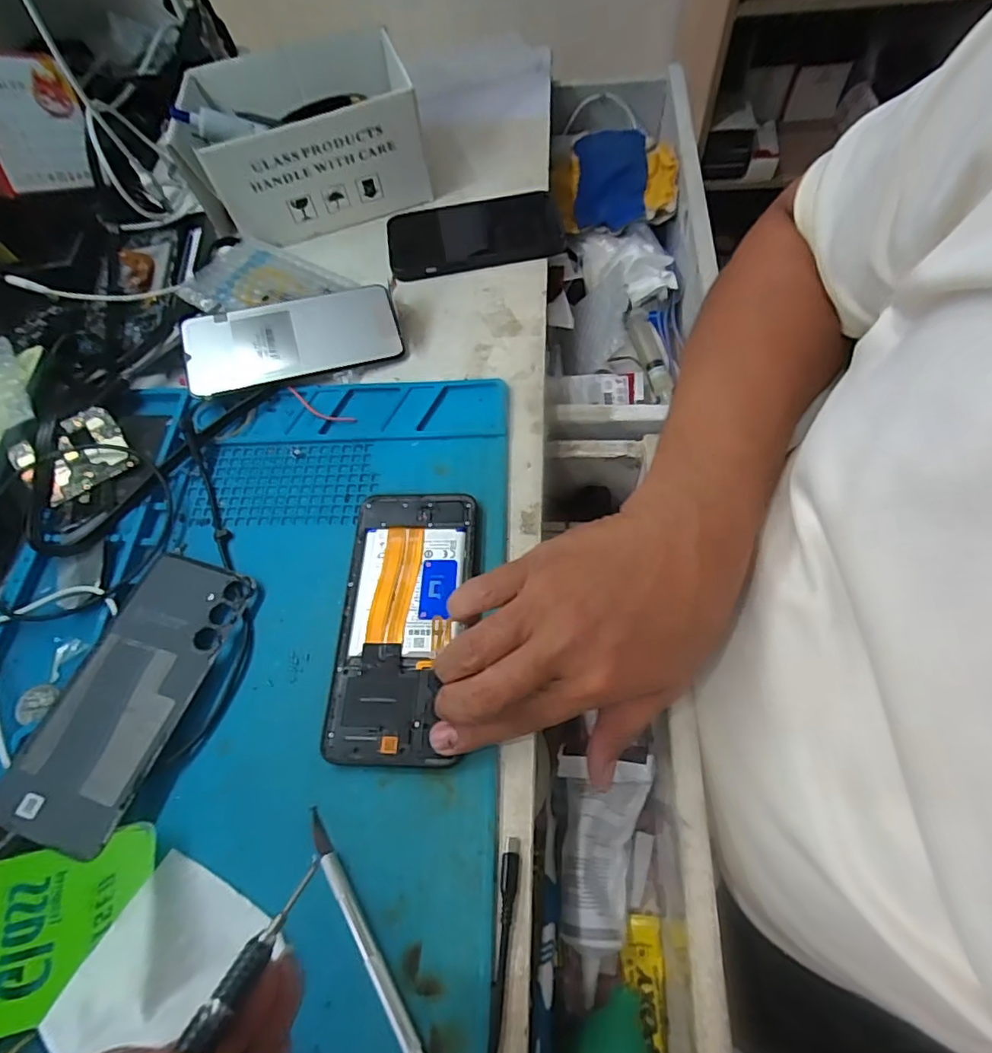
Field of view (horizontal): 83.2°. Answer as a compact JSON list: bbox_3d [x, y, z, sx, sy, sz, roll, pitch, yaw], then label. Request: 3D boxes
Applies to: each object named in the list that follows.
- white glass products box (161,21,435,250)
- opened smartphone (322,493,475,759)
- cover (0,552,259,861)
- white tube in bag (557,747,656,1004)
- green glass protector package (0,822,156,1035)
[{"bbox_3d":[-0.169,-0.340,0.484,0.191,0.082,0.125,-19,63,-4],"label":"white glass products box"},{"bbox_3d":[-0.056,0.052,0.327,0.072,0.005,0.160,5,63,5],"label":"opened smartphone"},{"bbox_3d":[-0.208,0.090,0.317,0.077,0.008,0.159,14,65,12],"label":"cover"},{"bbox_3d":[0.061,0.201,0.330,0.054,0.032,0.119,4,64,8],"label":"white tube in bag"},{"bbox_3d":[-0.237,0.194,0.259,0.150,0.007,0.069,-15,63,-2],"label":"green glass protector package"}]

